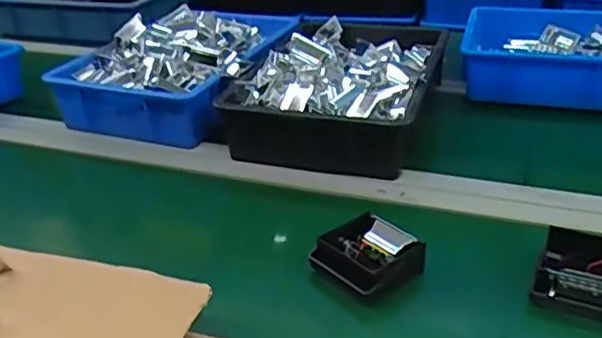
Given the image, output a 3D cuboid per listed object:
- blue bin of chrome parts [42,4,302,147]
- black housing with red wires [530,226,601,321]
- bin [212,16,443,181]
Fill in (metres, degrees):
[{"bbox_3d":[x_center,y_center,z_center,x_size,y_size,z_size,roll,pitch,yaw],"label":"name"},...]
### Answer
[{"bbox_3d":[-0.196,-0.183,1.103,0.291,0.120,0.401,8,31,18],"label":"blue bin of chrome parts"},{"bbox_3d":[0.288,0.104,0.633,0.092,0.041,0.085,13,33,26],"label":"black housing with red wires"},{"bbox_3d":[0.068,-0.137,1.010,0.277,0.109,0.388,6,30,15],"label":"bin"}]

